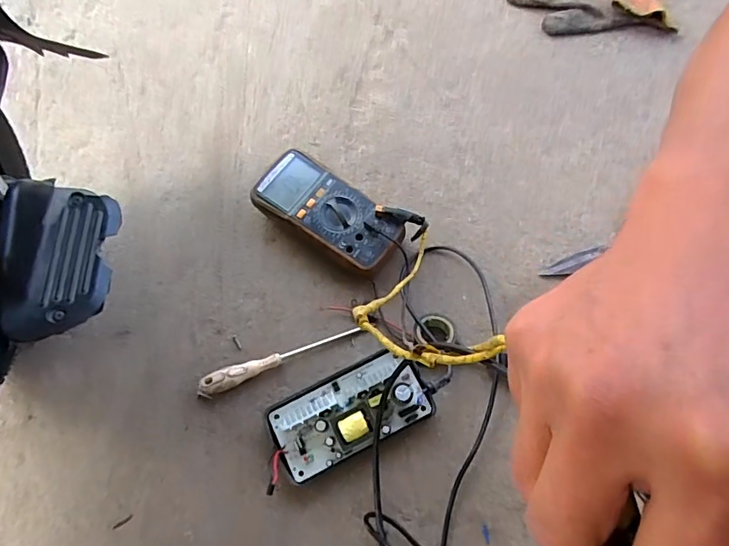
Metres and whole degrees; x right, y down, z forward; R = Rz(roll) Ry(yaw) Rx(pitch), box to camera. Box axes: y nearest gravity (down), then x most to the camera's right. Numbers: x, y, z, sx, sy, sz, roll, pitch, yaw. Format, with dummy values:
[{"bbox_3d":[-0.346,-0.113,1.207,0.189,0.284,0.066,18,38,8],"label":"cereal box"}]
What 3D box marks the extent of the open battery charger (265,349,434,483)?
[{"bbox_3d":[-0.017,0.147,0.536,0.168,0.038,0.086,-24,69,-7],"label":"open battery charger"}]

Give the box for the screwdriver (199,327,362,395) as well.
[{"bbox_3d":[-0.093,0.097,0.572,0.184,0.023,0.023,-20,68,-3],"label":"screwdriver"}]

